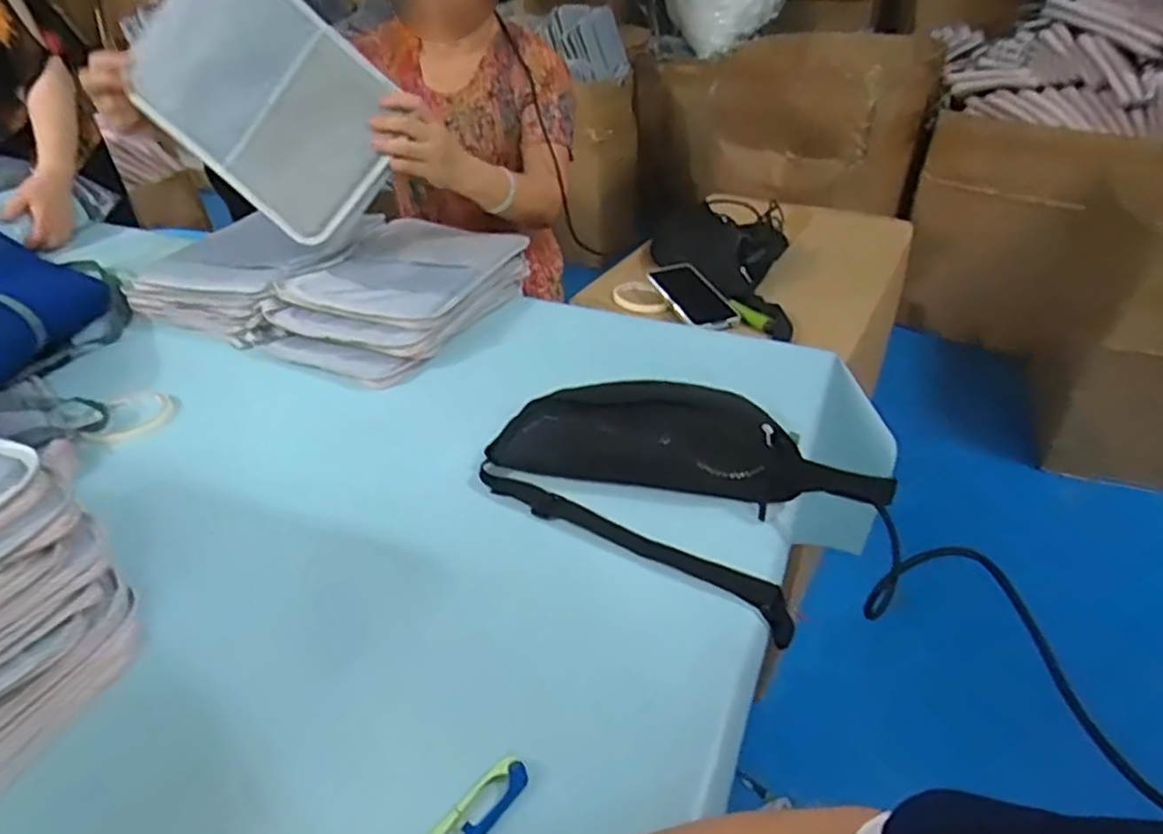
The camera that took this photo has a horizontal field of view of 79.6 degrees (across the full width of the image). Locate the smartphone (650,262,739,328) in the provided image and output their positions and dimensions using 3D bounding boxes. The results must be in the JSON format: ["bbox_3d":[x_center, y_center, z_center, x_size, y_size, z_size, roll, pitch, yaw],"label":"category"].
[{"bbox_3d":[0.160,-0.172,0.990,0.074,0.015,0.149,-19,54,-18],"label":"smartphone"}]

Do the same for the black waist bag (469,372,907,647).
[{"bbox_3d":[0.089,0.040,0.626,0.321,0.066,0.212,25,43,32],"label":"black waist bag"}]

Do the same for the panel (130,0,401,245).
[{"bbox_3d":[-0.377,-0.385,0.846,0.223,0.297,0.031,-47,17,10],"label":"panel"}]

